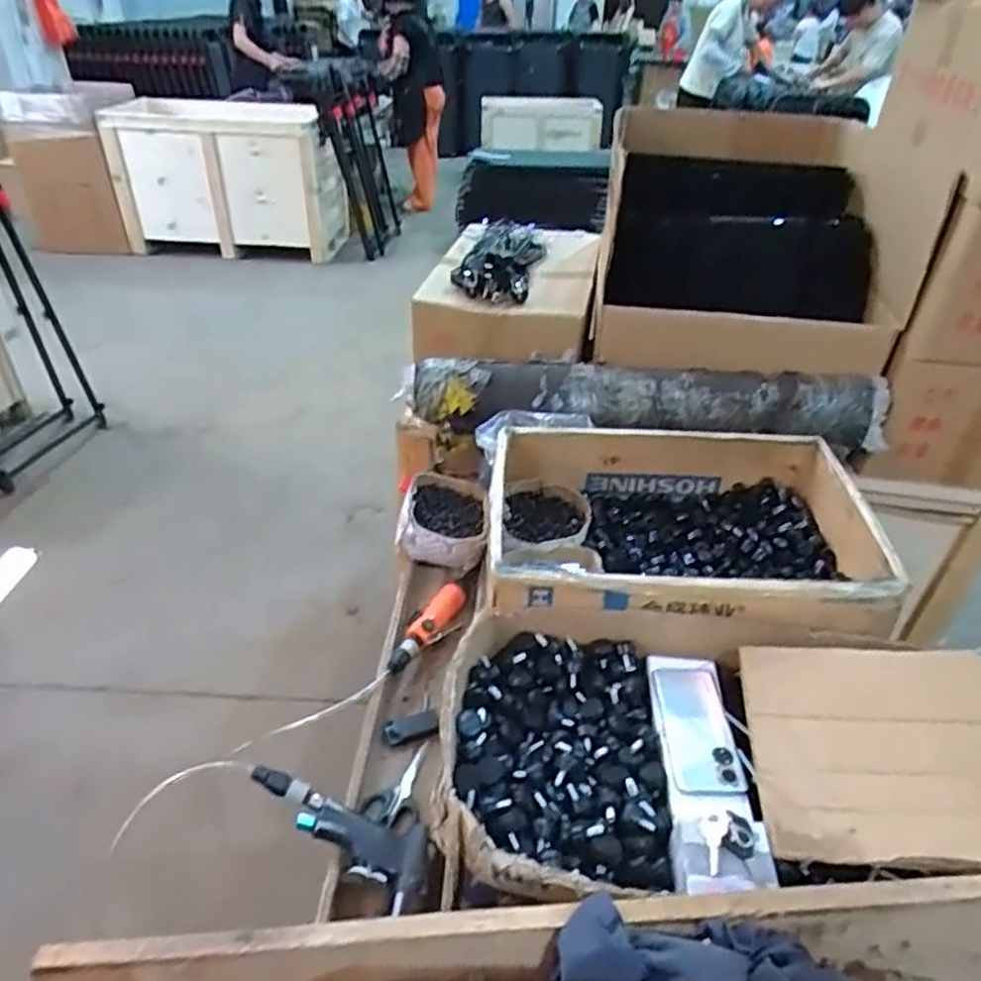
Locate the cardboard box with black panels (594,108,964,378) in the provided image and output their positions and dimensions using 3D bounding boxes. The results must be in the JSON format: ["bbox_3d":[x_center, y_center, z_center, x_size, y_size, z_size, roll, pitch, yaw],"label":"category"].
[{"bbox_3d":[0.504,-0.520,1.411,0.535,0.345,0.572,6,37,6],"label":"cardboard box with black panels"}]

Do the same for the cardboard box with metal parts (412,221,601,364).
[{"bbox_3d":[0.050,-0.448,1.447,0.317,0.159,0.508,7,37,6],"label":"cardboard box with metal parts"}]

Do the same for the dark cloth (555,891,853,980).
[{"bbox_3d":[0.160,0.356,0.509,0.214,0.039,0.084,6,37,5],"label":"dark cloth"}]

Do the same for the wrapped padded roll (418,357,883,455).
[{"bbox_3d":[0.277,-0.175,1.247,0.862,0.115,0.135,2,36,0],"label":"wrapped padded roll"}]

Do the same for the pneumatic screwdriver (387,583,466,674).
[{"bbox_3d":[-0.093,0.200,1.027,0.029,0.042,0.191,20,40,22],"label":"pneumatic screwdriver"}]

